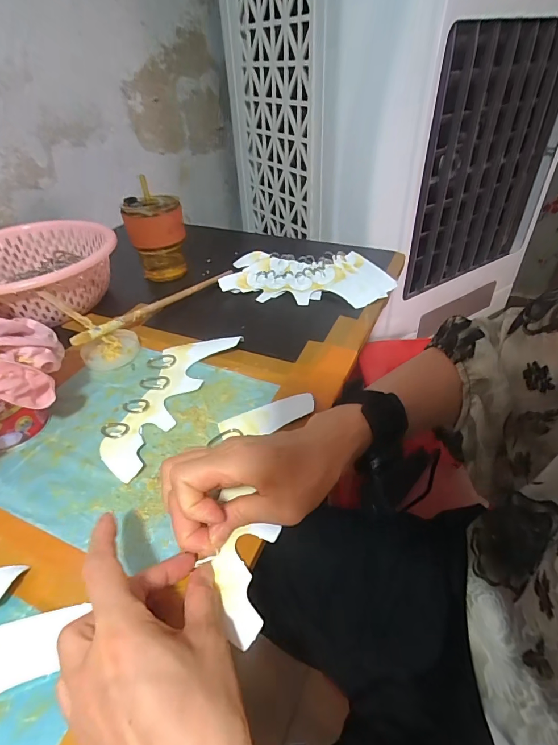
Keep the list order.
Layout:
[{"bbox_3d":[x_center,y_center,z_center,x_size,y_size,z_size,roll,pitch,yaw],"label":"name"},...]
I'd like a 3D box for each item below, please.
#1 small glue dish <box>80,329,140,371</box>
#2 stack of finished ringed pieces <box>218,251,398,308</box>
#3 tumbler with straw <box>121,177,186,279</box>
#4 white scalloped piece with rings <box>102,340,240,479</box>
[{"bbox_3d":[-0.204,-0.027,0.473,0.066,0.014,0.060,-1,41,1],"label":"small glue dish"},{"bbox_3d":[0.044,-0.147,0.588,0.239,0.030,0.113,7,41,10],"label":"stack of finished ringed pieces"},{"bbox_3d":[-0.187,-0.214,0.602,0.083,0.134,0.076,-11,42,-11],"label":"tumbler with straw"},{"bbox_3d":[-0.123,0.019,0.416,0.077,0.010,0.205,13,43,17],"label":"white scalloped piece with rings"}]

